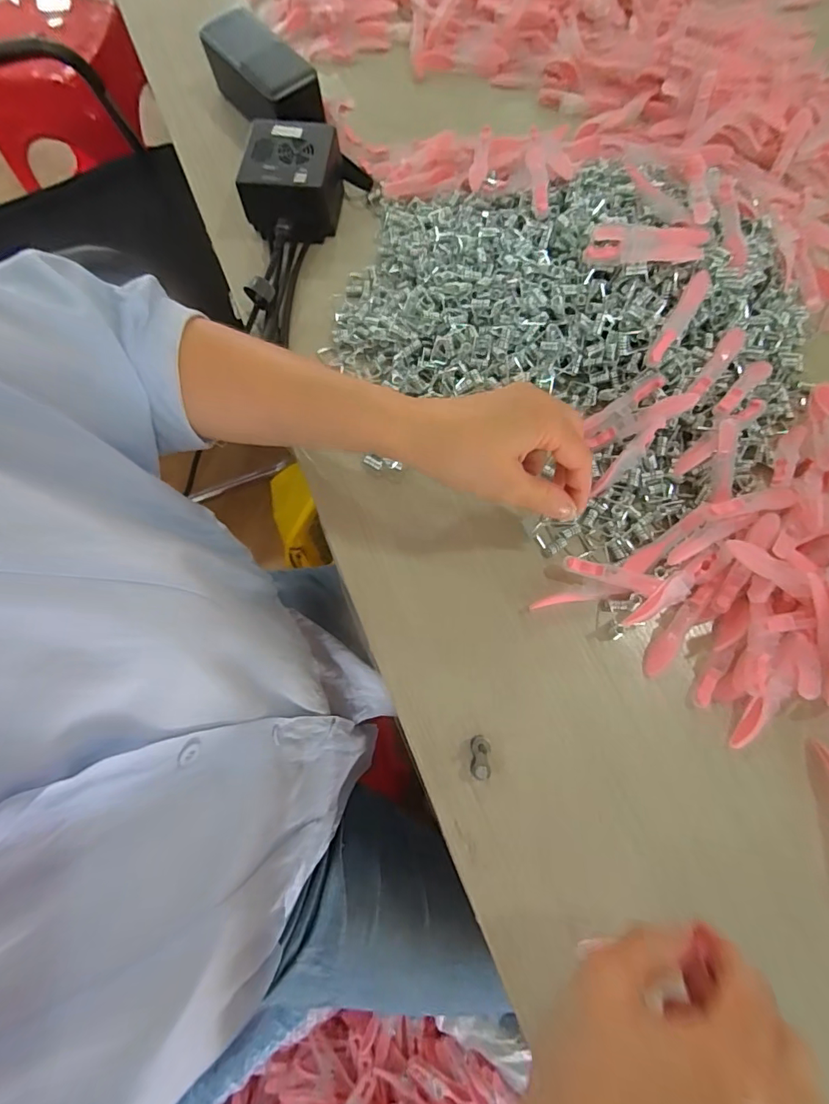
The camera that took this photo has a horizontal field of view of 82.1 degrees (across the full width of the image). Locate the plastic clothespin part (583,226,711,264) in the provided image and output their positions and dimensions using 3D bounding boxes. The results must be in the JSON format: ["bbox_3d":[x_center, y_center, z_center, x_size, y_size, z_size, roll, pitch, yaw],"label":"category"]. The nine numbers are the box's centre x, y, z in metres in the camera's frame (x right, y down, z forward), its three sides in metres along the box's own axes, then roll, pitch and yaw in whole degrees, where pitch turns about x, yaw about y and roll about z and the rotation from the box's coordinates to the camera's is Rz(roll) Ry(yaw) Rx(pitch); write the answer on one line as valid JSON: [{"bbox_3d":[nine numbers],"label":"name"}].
[{"bbox_3d":[0.168,-0.222,0.343,0.081,0.014,0.024,3,73,3],"label":"plastic clothespin part"}]

